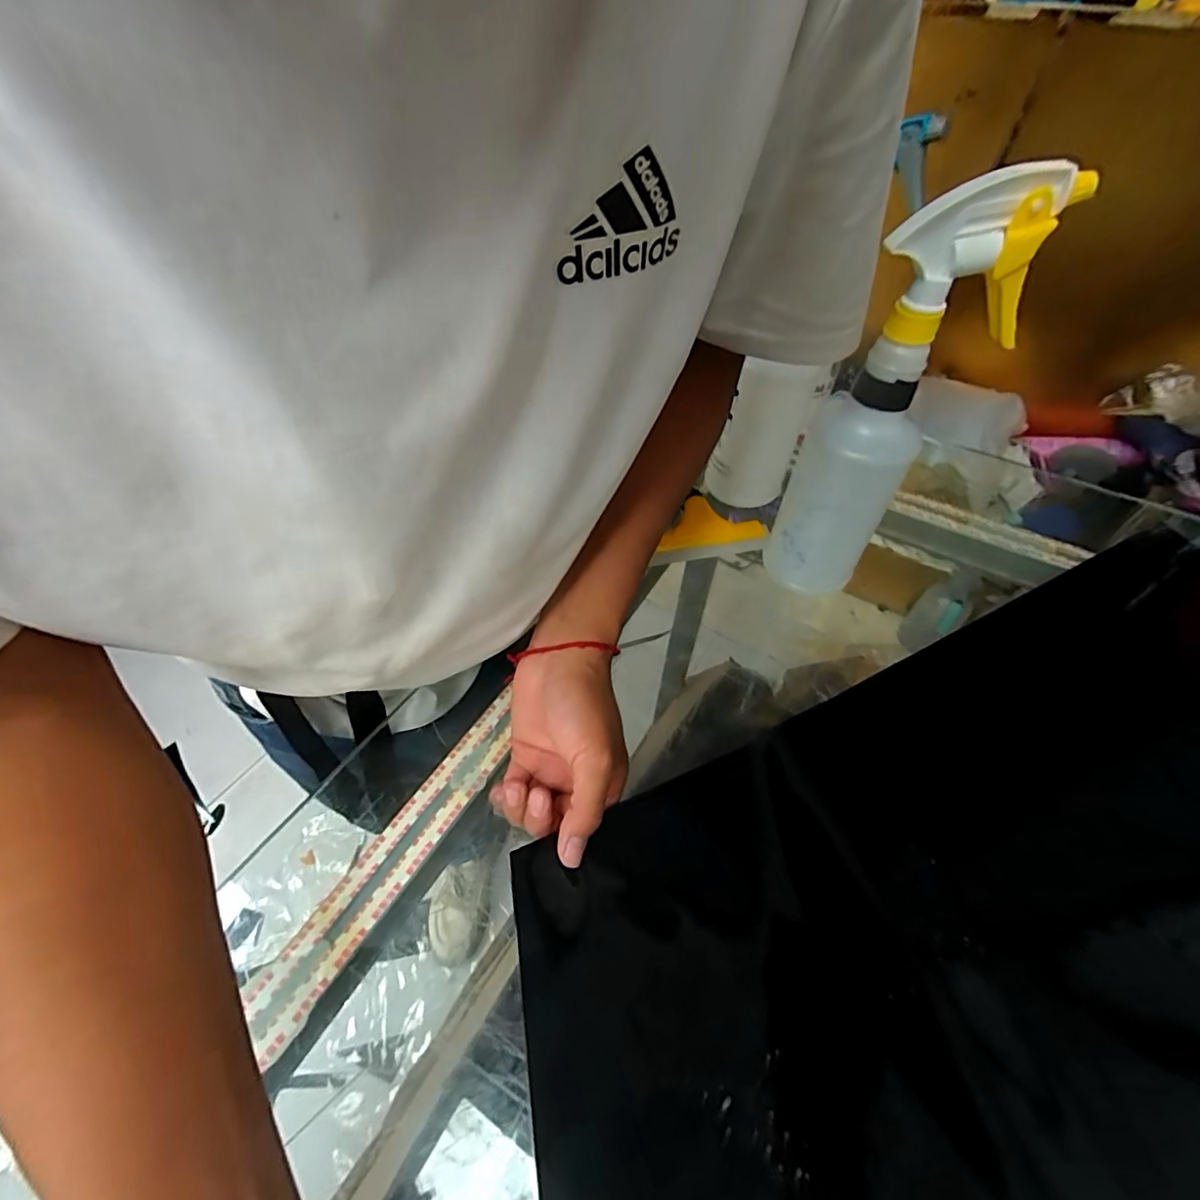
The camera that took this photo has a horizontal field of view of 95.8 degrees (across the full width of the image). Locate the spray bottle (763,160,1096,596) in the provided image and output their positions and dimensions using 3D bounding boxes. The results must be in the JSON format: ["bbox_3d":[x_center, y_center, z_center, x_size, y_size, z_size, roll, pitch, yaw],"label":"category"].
[{"bbox_3d":[0.218,-0.139,0.422,0.099,0.302,0.088,-32,57,-25],"label":"spray bottle"}]

